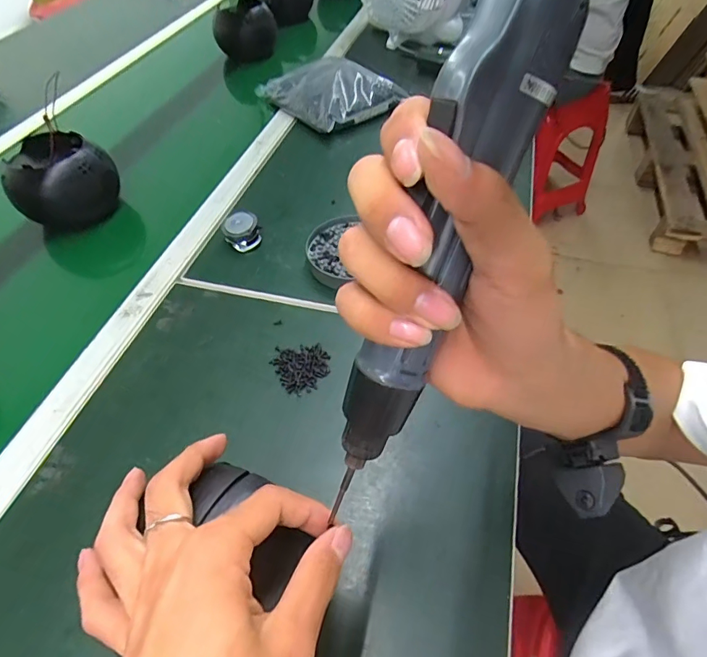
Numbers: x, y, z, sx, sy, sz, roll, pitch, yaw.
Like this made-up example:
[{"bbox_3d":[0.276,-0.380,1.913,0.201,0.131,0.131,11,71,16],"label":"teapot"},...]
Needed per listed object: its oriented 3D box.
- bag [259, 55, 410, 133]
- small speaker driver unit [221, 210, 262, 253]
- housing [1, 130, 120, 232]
[{"bbox_3d":[-0.044,-0.447,0.822,0.182,0.049,0.225,-31,56,-21],"label":"bag"},{"bbox_3d":[-0.143,-0.125,0.569,0.045,0.029,0.049,-9,51,-5],"label":"small speaker driver unit"},{"bbox_3d":[-0.389,-0.197,0.610,0.117,0.086,0.110,-1,50,1],"label":"housing"}]

